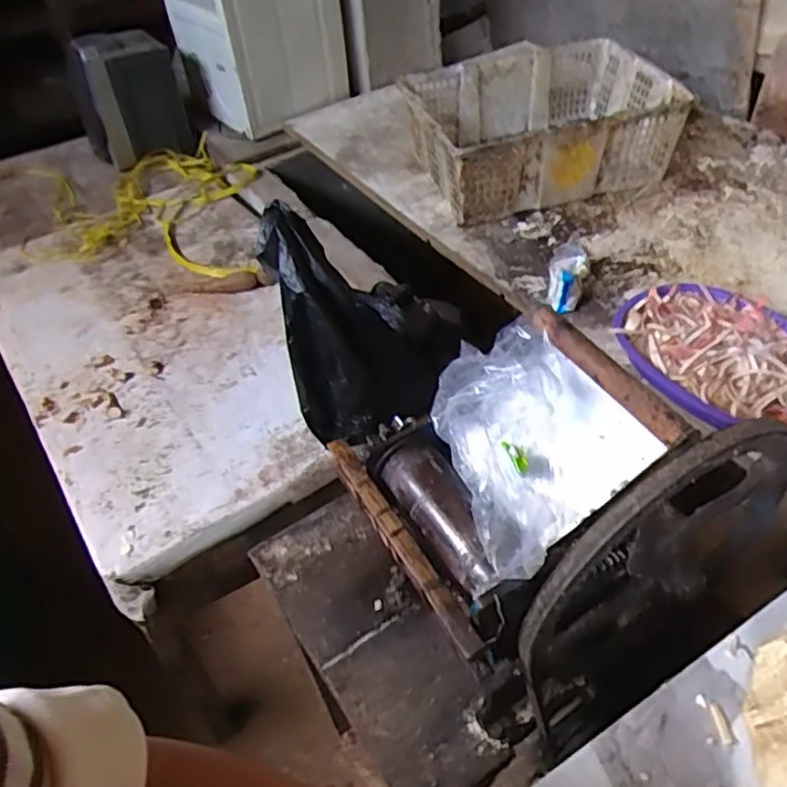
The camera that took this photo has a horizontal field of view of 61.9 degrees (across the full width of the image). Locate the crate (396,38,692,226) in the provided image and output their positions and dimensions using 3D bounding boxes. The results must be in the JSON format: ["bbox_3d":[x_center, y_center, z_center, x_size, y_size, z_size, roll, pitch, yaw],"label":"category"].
[{"bbox_3d":[0.289,-0.526,1.323,0.475,0.178,0.376,-11,46,-5],"label":"crate"}]

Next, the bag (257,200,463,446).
[{"bbox_3d":[-0.033,-0.085,0.885,0.241,0.257,0.210,-9,46,-3],"label":"bag"}]

